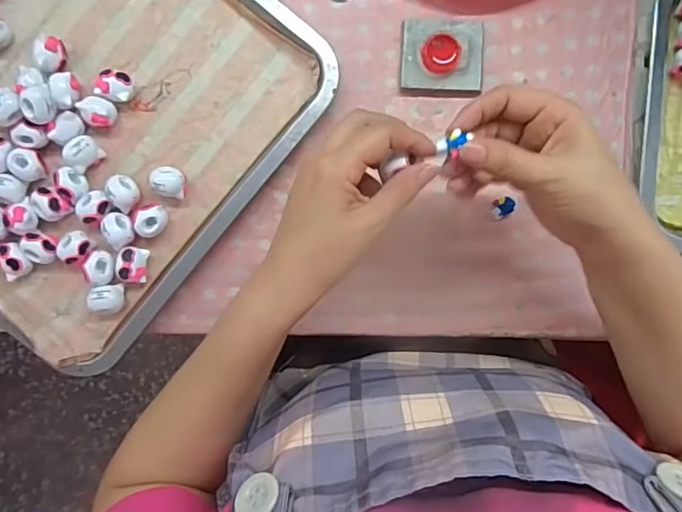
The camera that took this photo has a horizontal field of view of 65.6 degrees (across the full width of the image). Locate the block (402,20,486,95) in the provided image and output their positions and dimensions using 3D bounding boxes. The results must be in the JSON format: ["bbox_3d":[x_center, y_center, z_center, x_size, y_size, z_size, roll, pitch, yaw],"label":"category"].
[{"bbox_3d":[0.078,-0.151,0.402,0.062,0.016,0.052,4,93,-1],"label":"block"}]

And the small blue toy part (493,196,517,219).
[{"bbox_3d":[0.126,-0.037,0.409,0.016,0.009,0.015,-10,93,0],"label":"small blue toy part"}]

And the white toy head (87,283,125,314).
[{"bbox_3d":[-0.179,0.032,0.402,0.024,0.018,0.020,0,93,-1],"label":"white toy head"}]

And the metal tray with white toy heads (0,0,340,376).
[{"bbox_3d":[-0.191,-0.103,0.396,0.263,0.027,0.307,41,92,-3],"label":"metal tray with white toy heads"}]

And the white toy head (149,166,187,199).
[{"bbox_3d":[-0.131,-0.056,0.402,0.027,0.021,0.022,15,93,-2],"label":"white toy head"}]

